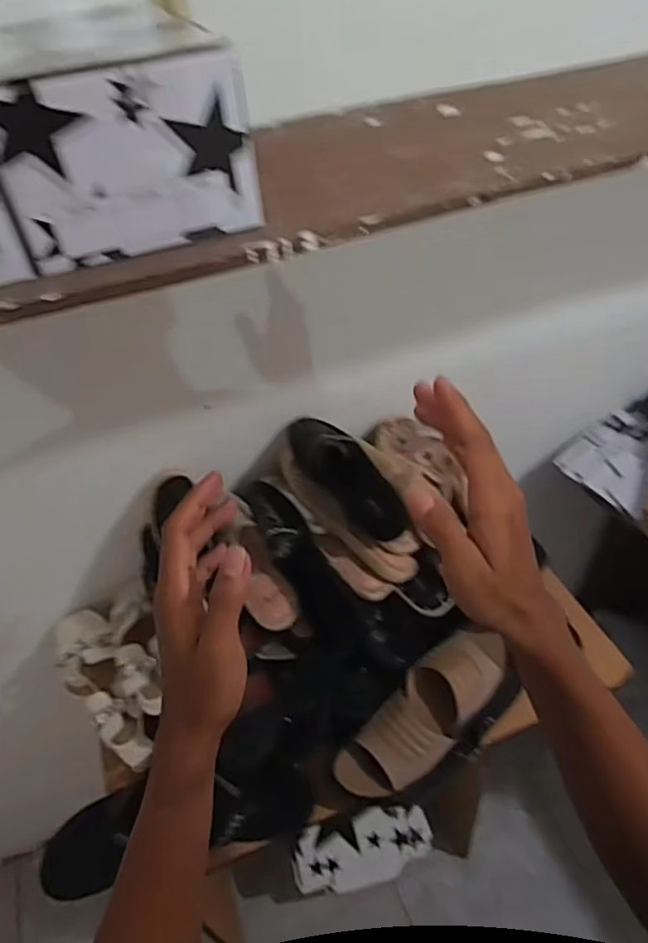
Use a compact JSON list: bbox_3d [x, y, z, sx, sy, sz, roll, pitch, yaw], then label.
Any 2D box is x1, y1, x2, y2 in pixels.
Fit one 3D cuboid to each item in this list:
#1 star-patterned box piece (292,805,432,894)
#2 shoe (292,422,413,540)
[{"bbox_3d":[0.077,0.763,1.289,0.281,0.050,0.170,-13,73,-5],"label":"star-patterned box piece"},{"bbox_3d":[0.033,0.004,0.866,0.083,0.080,0.223,-38,78,-25],"label":"shoe"}]

